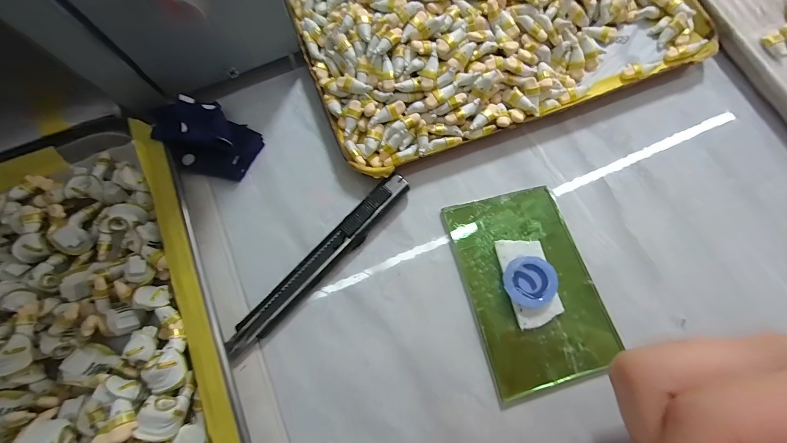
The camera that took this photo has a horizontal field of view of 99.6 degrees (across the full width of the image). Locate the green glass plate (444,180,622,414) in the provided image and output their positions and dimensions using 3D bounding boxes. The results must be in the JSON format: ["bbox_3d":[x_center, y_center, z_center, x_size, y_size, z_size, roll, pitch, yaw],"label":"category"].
[{"bbox_3d":[0.074,0.034,0.181,0.066,0.009,0.105,-15,75,-2],"label":"green glass plate"}]

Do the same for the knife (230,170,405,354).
[{"bbox_3d":[-0.041,0.022,0.189,0.014,0.010,0.131,44,81,12],"label":"knife"}]

